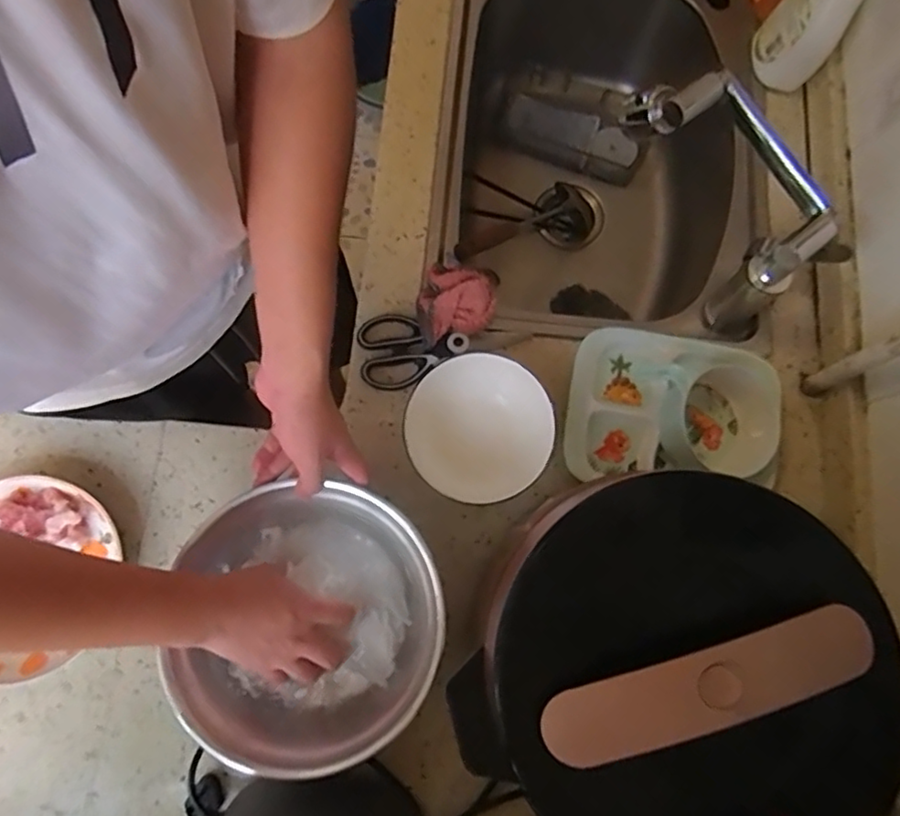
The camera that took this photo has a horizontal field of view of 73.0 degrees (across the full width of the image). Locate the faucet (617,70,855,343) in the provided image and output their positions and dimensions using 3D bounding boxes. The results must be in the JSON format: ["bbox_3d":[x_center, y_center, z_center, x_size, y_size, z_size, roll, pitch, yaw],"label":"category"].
[{"bbox_3d":[0.289,-0.220,0.657,0.109,0.189,0.261,-41,81,-10],"label":"faucet"}]

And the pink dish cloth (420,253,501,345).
[{"bbox_3d":[0.004,-0.129,0.681,0.084,0.062,0.089,-15,78,-5],"label":"pink dish cloth"}]

